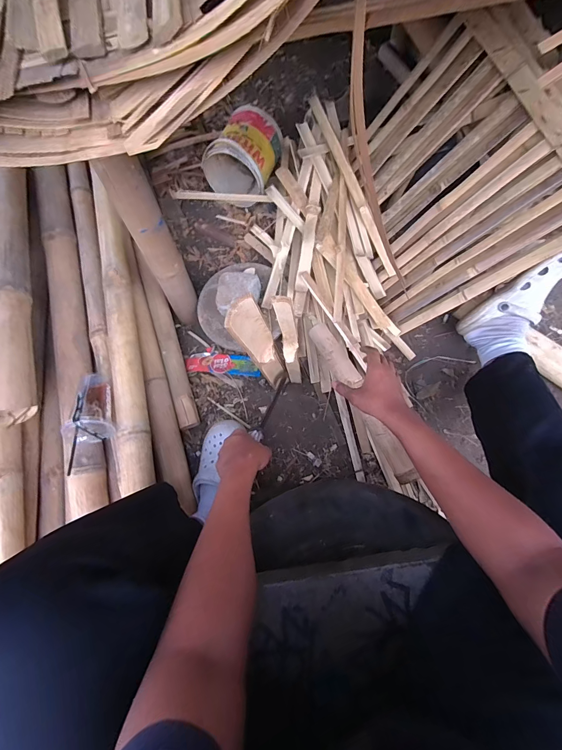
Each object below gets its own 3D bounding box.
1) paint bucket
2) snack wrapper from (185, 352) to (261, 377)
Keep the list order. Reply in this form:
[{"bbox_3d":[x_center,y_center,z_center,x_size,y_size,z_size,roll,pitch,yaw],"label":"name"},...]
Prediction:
[{"bbox_3d":[-0.111,-0.628,0.974,0.175,0.188,0.190,39,60,-30],"label":"paint bucket"},{"bbox_3d":[-0.156,-0.030,0.905,0.196,0.014,0.055,4,70,2],"label":"snack wrapper"}]

